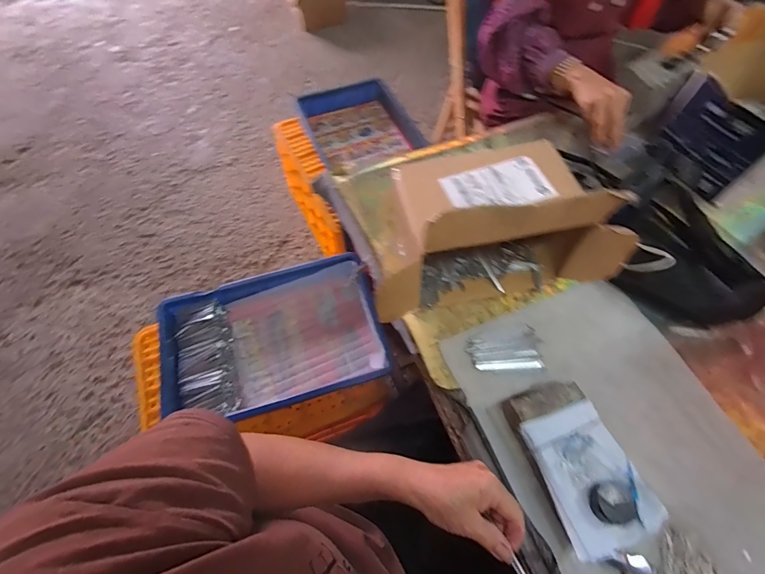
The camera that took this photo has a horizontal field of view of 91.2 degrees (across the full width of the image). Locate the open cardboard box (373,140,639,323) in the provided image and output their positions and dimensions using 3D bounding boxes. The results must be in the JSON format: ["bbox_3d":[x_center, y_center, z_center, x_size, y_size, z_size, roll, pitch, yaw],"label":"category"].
[{"bbox_3d":[0.142,-0.086,0.508,0.331,0.203,0.176,-11,62,-6],"label":"open cardboard box"}]

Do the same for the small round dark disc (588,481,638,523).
[{"bbox_3d":[0.236,0.221,0.385,0.037,0.019,0.035,0,61,0],"label":"small round dark disc"}]

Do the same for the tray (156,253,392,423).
[{"bbox_3d":[-0.227,0.113,0.792,0.435,0.076,0.299,-18,64,-11],"label":"tray"}]

